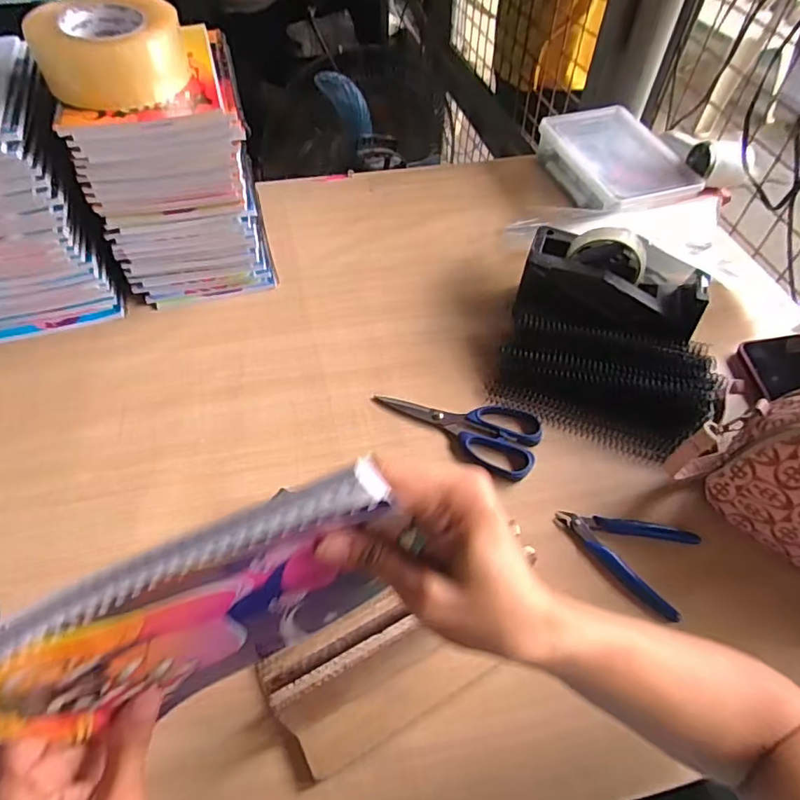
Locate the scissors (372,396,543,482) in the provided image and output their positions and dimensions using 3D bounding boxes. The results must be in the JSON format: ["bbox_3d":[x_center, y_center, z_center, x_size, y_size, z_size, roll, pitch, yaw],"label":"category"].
[{"bbox_3d":[0.058,0.024,0.551,0.170,0.009,0.079,20,56,12],"label":"scissors"}]

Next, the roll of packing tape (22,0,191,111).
[{"bbox_3d":[-0.273,-0.331,0.503,0.132,0.055,0.124,-18,57,-14],"label":"roll of packing tape"}]

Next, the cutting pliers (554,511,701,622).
[{"bbox_3d":[0.200,0.129,0.481,0.118,0.011,0.085,27,58,17],"label":"cutting pliers"}]

